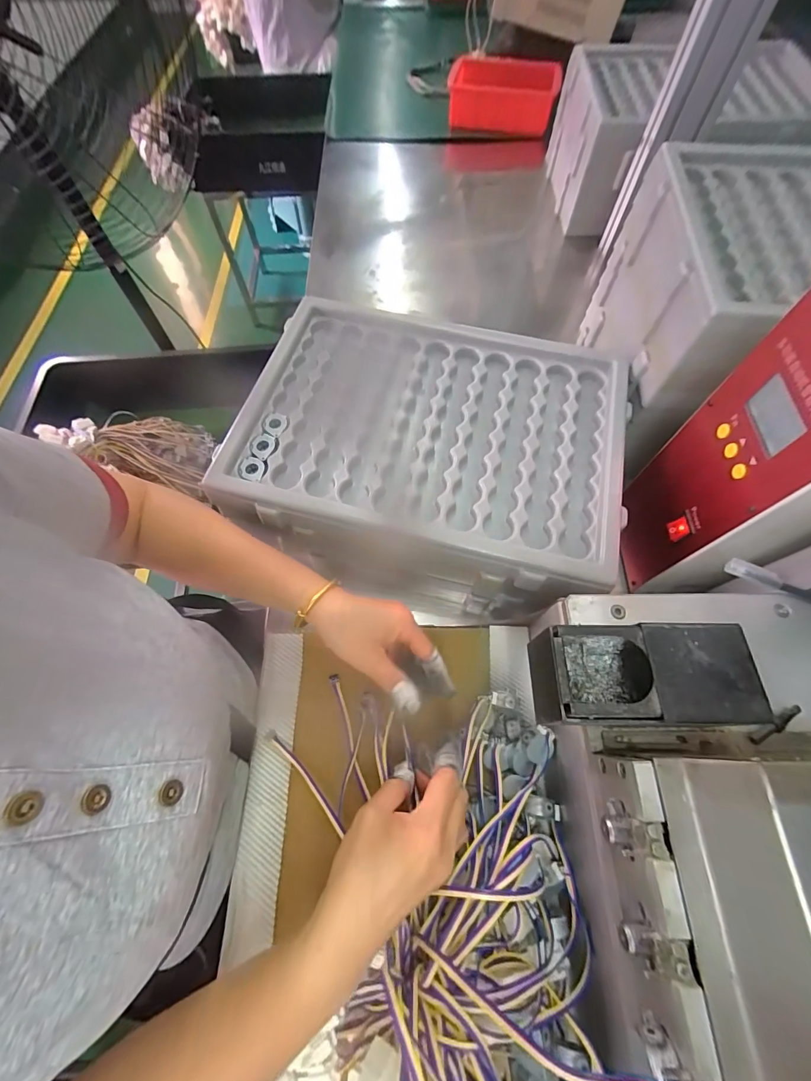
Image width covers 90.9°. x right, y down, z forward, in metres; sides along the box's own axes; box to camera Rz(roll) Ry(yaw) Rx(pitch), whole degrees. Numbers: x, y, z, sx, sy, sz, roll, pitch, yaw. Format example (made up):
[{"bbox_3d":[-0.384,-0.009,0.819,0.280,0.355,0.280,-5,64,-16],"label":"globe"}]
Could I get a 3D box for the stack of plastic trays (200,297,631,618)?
[{"bbox_3d":[0.024,-0.092,0.471,0.394,0.147,0.310,17,66,9],"label":"stack of plastic trays"}]

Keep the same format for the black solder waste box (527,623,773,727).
[{"bbox_3d":[0.140,0.086,0.249,0.113,0.064,0.063,-1,65,1],"label":"black solder waste box"}]

